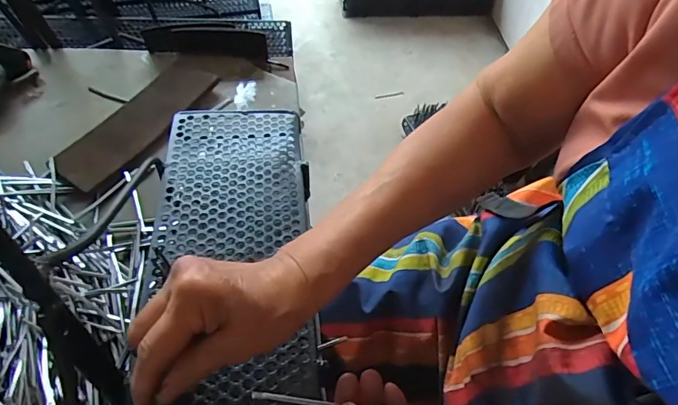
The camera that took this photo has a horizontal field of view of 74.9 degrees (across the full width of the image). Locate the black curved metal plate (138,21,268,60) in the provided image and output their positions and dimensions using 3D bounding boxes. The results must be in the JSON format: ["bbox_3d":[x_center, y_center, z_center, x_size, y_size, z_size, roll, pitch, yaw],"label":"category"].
[{"bbox_3d":[-0.212,-0.261,0.707,0.185,0.052,0.024,0,53,-5],"label":"black curved metal plate"}]

